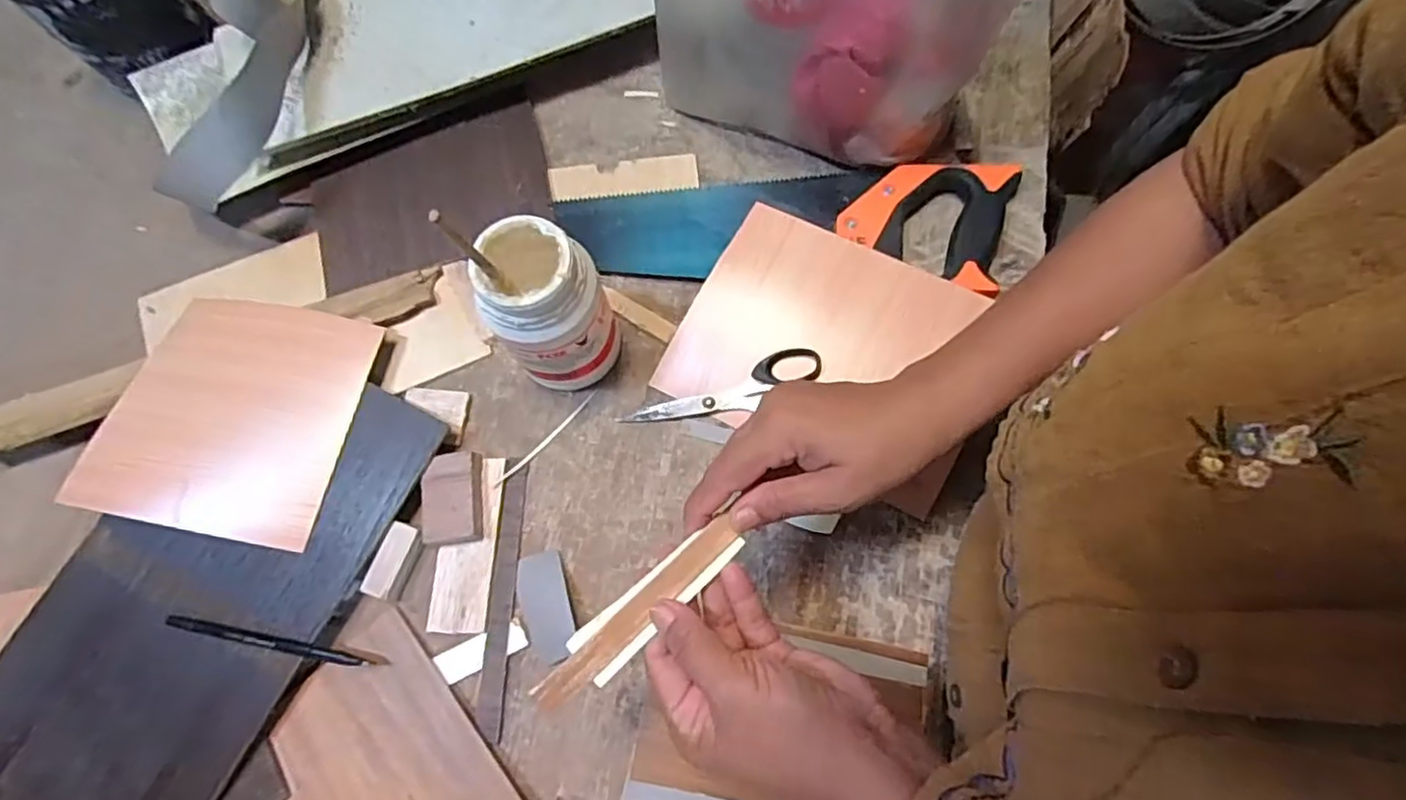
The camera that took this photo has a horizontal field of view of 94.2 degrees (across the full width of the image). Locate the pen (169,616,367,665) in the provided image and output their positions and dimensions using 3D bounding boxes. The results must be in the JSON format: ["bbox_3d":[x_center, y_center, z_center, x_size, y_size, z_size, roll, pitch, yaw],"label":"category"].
[{"bbox_3d":[-0.293,0.163,0.441,0.138,0.011,0.010,10,73,5],"label":"pen"}]

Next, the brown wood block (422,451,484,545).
[{"bbox_3d":[-0.179,0.071,0.471,0.040,0.024,0.064,-6,72,0],"label":"brown wood block"}]

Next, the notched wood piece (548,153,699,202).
[{"bbox_3d":[-0.068,-0.190,0.557,0.126,0.004,0.038,-5,64,1],"label":"notched wood piece"}]

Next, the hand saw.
[{"bbox_3d":[0.063,-0.147,0.526,0.355,0.027,0.110,6,72,3],"label":"hand saw"}]

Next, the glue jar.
[{"bbox_3d":[-0.102,-0.065,0.448,0.070,0.131,0.073,0,72,1],"label":"glue jar"}]

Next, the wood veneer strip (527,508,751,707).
[{"bbox_3d":[-0.030,0.103,0.321,0.120,0.007,0.025,-40,84,-22],"label":"wood veneer strip"}]

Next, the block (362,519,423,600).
[{"bbox_3d":[-0.218,0.115,0.465,0.023,0.018,0.051,20,74,8],"label":"block"}]

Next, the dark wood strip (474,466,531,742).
[{"bbox_3d":[-0.141,0.137,0.460,0.017,0.005,0.179,0,72,2],"label":"dark wood strip"}]

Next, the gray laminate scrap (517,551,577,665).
[{"bbox_3d":[-0.110,0.145,0.457,0.034,0.006,0.073,-18,73,-4],"label":"gray laminate scrap"}]

